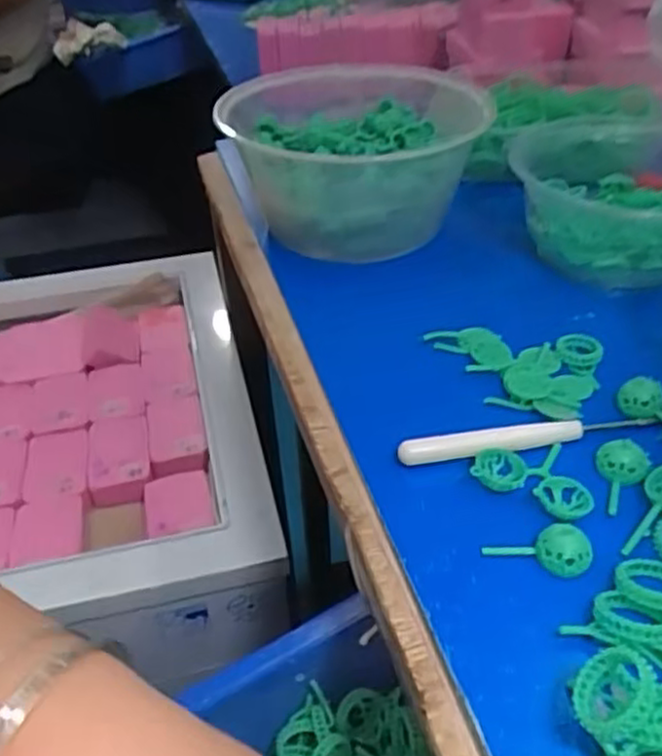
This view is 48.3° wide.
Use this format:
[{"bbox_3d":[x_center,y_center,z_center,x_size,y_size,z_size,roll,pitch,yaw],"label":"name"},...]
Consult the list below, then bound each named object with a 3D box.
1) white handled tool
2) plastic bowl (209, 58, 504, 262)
[{"bbox_3d":[0.086,0.025,0.321,0.113,0.008,0.011,-9,40,-8],"label":"white handled tool"},{"bbox_3d":[0.006,-0.141,0.475,0.143,0.073,0.155,-1,39,1],"label":"plastic bowl"}]

